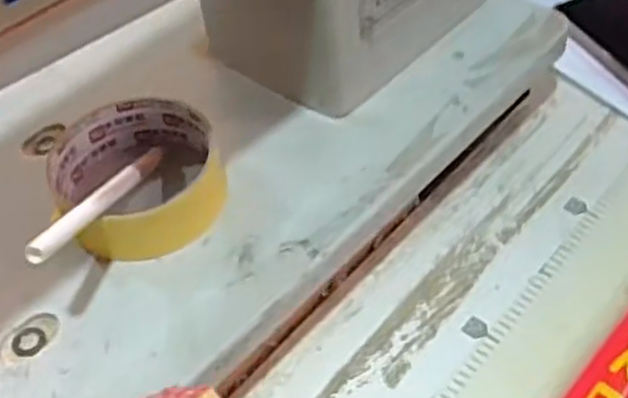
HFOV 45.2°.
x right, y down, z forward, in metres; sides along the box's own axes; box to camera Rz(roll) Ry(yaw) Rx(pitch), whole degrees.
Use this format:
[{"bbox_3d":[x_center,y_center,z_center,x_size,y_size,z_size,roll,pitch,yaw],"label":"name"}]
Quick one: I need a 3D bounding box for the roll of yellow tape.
[{"bbox_3d":[-0.085,-0.011,0.365,0.080,0.027,0.080,-2,49,2],"label":"roll of yellow tape"}]

